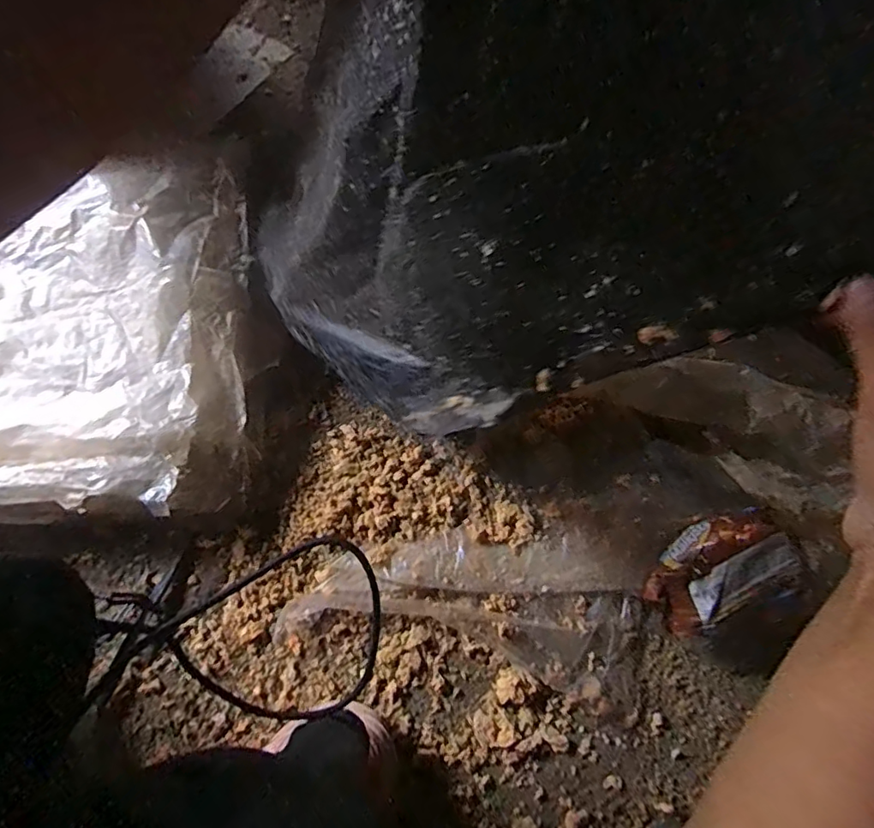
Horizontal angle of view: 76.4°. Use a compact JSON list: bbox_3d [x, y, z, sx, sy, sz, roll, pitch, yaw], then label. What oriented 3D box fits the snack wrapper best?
[{"bbox_3d":[0.265,0.148,0.533,0.127,0.049,0.075,-32,77,-13],"label":"snack wrapper"}]

